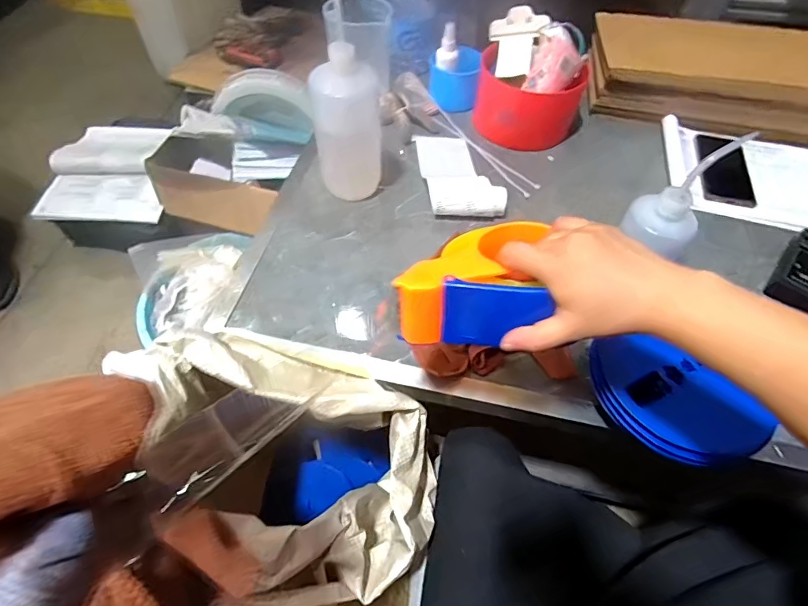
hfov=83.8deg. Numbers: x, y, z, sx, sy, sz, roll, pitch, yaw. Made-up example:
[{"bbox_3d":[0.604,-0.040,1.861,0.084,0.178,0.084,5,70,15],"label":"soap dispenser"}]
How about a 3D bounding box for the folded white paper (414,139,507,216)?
[{"bbox_3d":[0.076,-0.203,0.691,0.108,0.048,0.196,-10,57,-9],"label":"folded white paper"}]

